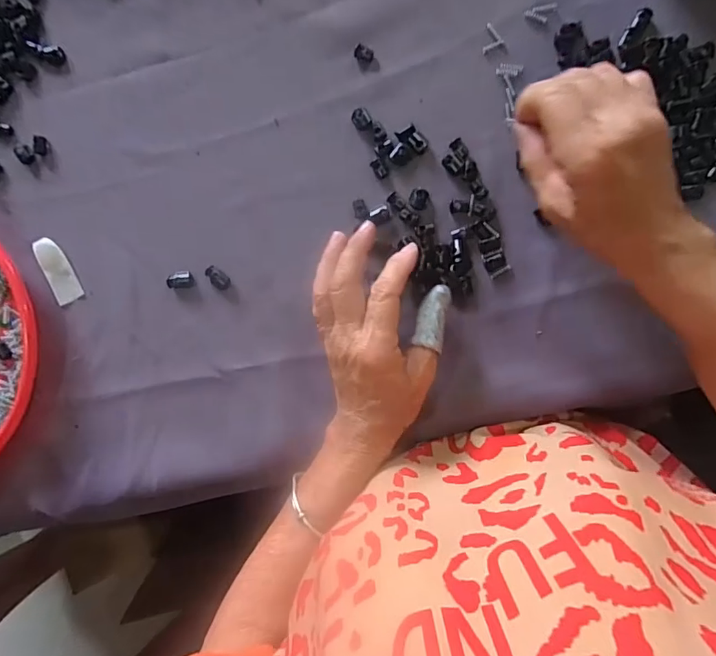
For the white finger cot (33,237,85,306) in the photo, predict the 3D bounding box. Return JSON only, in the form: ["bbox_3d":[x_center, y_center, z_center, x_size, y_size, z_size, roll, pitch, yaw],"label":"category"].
[{"bbox_3d":[-0.258,-0.048,0.404,0.024,0.010,0.055,-25,89,10],"label":"white finger cot"}]

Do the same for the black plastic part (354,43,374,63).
[{"bbox_3d":[0.004,-0.207,0.356,0.015,0.004,0.010,28,98,7],"label":"black plastic part"}]

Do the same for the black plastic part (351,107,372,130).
[{"bbox_3d":[0.003,-0.157,0.357,0.013,0.005,0.017,-35,88,10],"label":"black plastic part"}]

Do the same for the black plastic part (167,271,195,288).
[{"bbox_3d":[-0.145,-0.040,0.386,0.022,0.004,0.013,-3,93,9],"label":"black plastic part"}]

